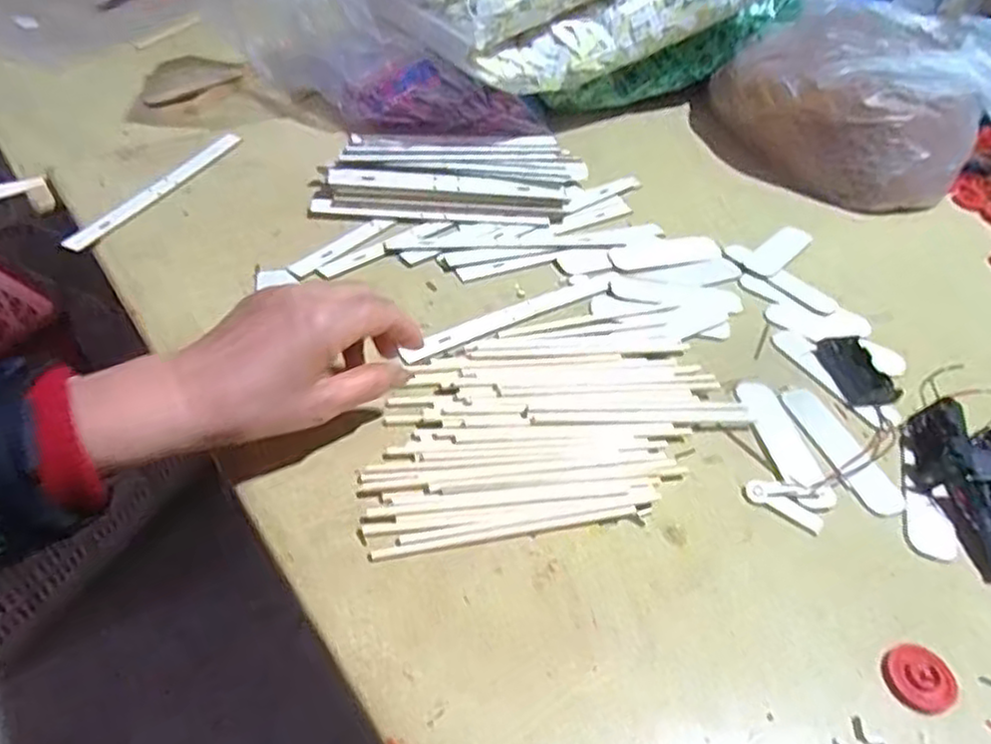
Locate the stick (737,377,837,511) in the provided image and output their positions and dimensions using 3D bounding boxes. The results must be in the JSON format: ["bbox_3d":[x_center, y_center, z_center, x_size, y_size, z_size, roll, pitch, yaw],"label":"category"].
[{"bbox_3d":[0.186,0.044,0.457,0.032,0.007,0.104,4,43,-15],"label":"stick"}]

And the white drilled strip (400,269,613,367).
[{"bbox_3d":[0.017,-0.042,0.517,0.188,0.005,0.019,-23,52,-27],"label":"white drilled strip"}]

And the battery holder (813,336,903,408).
[{"bbox_3d":[0.260,0.000,0.508,0.036,0.012,0.061,-9,47,-15],"label":"battery holder"}]

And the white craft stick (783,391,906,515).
[{"bbox_3d":[0.227,0.050,0.462,0.028,0.004,0.102,-9,48,-15],"label":"white craft stick"}]

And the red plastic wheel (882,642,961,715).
[{"bbox_3d":[0.212,0.153,0.351,0.028,0.010,0.032,-31,56,-31],"label":"red plastic wheel"}]

